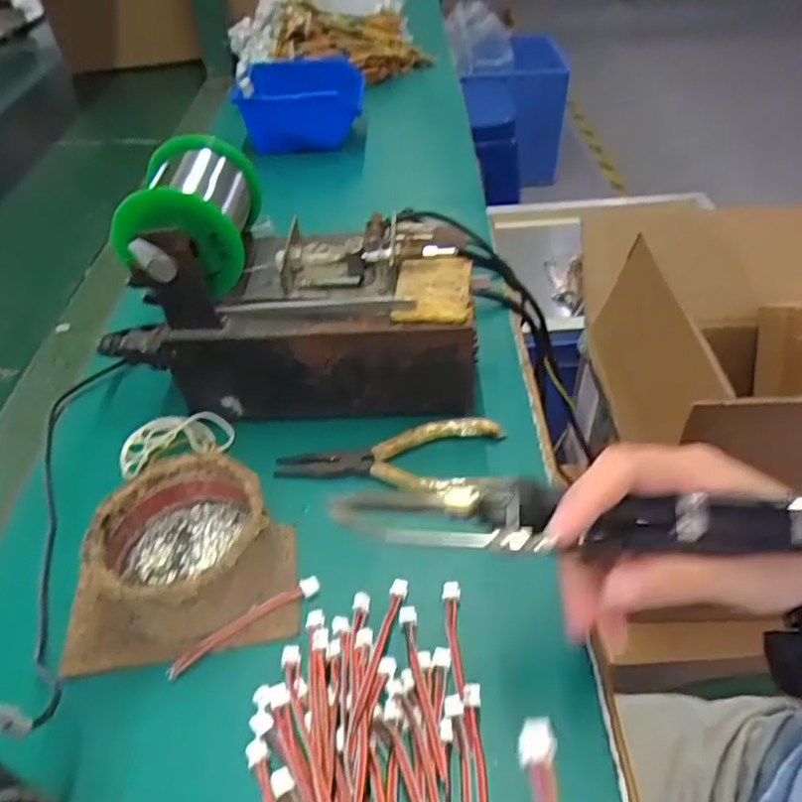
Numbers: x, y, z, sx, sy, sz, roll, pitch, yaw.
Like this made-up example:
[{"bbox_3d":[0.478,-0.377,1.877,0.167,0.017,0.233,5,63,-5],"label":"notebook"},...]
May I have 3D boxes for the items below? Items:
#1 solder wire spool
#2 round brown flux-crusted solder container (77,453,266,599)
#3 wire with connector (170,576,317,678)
[{"bbox_3d":[-0.121,-0.109,0.384,0.069,0.070,0.083,0,44,3],"label":"solder wire spool"},{"bbox_3d":[-0.106,0.069,0.319,0.080,0.040,0.080,-2,44,1],"label":"round brown flux-crusted solder container"},{"bbox_3d":[-0.073,0.105,0.304,0.077,0.004,0.009,-29,48,-23],"label":"wire with connector"}]

